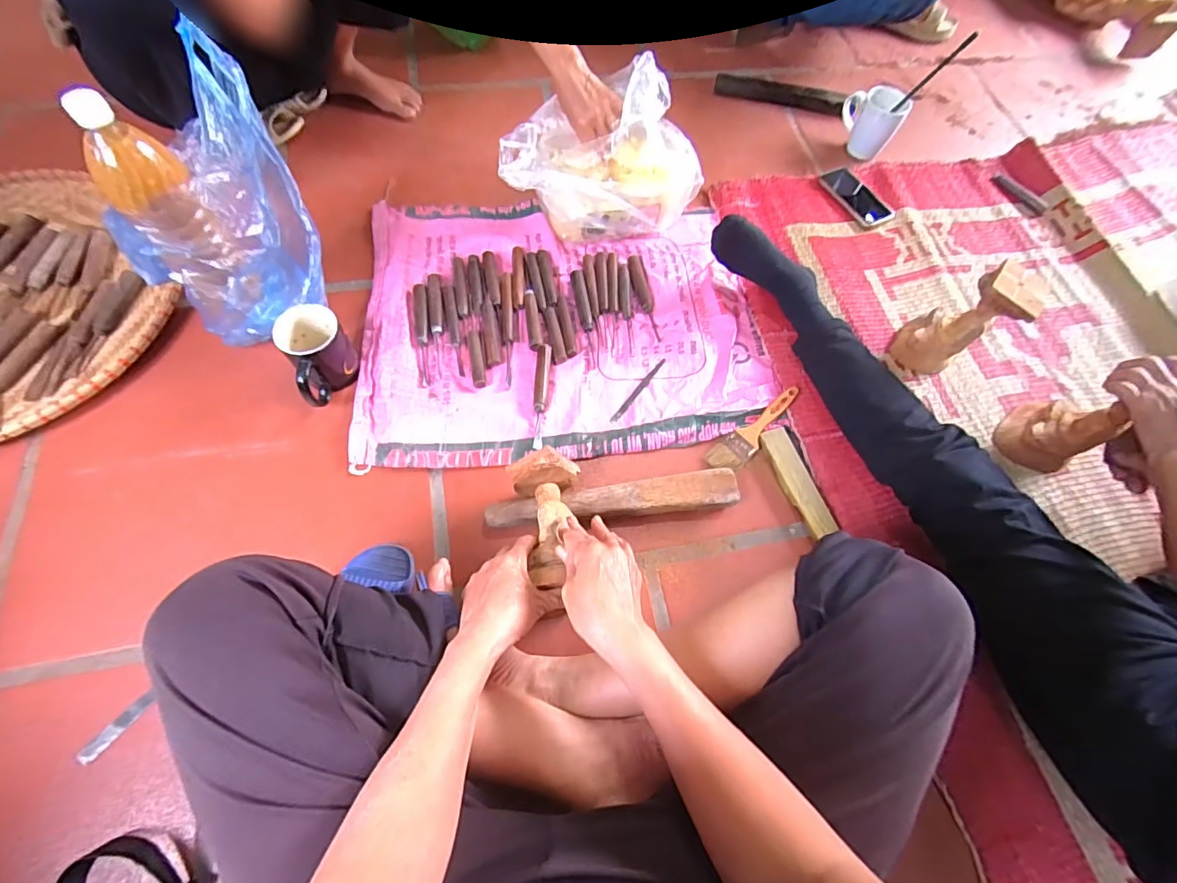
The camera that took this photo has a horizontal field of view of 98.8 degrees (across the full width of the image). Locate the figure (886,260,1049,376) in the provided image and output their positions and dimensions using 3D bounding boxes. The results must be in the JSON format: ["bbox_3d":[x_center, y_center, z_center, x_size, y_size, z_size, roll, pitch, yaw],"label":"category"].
[{"bbox_3d":[0.553,-0.176,0.748,0.103,0.178,0.106,-38,73,-18],"label":"figure"}]

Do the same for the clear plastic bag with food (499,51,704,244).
[{"bbox_3d":[0.006,-0.479,0.834,0.308,0.189,0.226,-22,69,-13],"label":"clear plastic bag with food"}]

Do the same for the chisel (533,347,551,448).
[{"bbox_3d":[-0.070,-0.066,0.736,0.020,0.019,0.164,4,65,-2],"label":"chisel"}]

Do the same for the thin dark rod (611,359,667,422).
[{"bbox_3d":[0.076,-0.079,0.765,0.010,0.004,0.136,35,68,12],"label":"thin dark rod"}]

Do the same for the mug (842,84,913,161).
[{"bbox_3d":[0.558,-0.639,1.003,0.116,0.092,0.073,27,67,9],"label":"mug"}]

